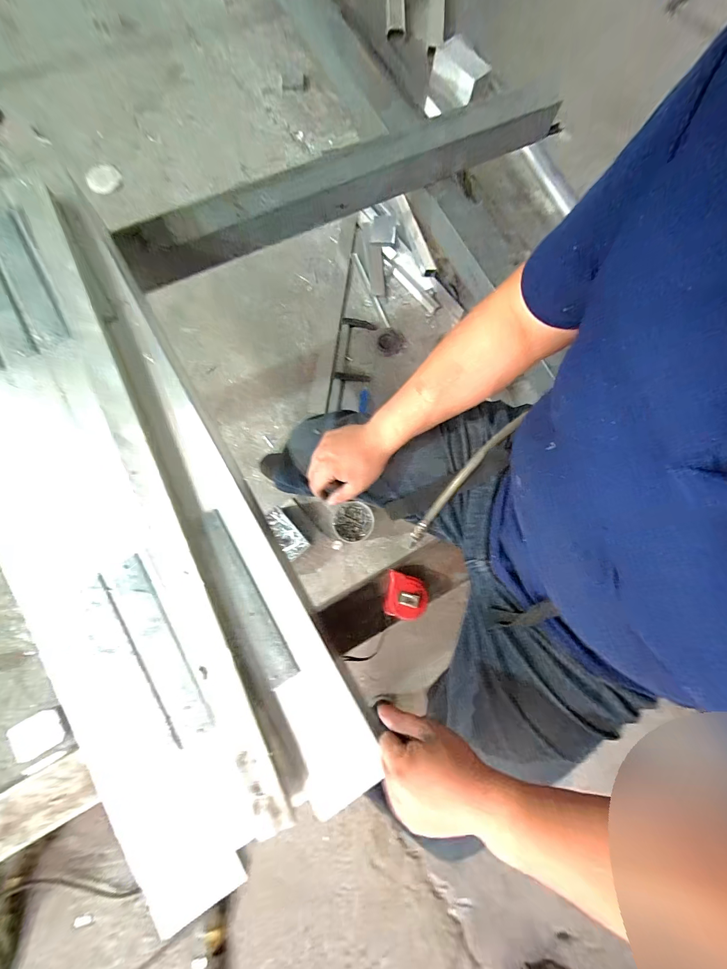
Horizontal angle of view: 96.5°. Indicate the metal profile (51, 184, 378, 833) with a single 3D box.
[{"bbox_3d":[-0.217,0.004,0.469,0.094,0.050,0.871,-28,83,-7],"label":"metal profile"}]

